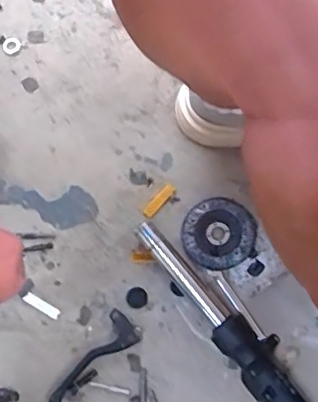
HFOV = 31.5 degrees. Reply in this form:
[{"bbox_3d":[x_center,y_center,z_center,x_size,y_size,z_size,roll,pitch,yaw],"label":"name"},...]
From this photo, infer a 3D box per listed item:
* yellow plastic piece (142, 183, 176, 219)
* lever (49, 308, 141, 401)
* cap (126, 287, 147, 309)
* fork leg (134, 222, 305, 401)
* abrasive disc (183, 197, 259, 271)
[{"bbox_3d":[0.000,0.000,0.700,0.016,0.004,0.049,42,81,8],"label":"yellow plastic piece"},{"bbox_3d":[-0.083,0.182,0.655,0.125,0.016,0.044,-39,81,-8],"label":"lever"},{"bbox_3d":[-0.027,0.116,0.677,0.025,0.004,0.025,0,78,0],"label":"cap"},{"bbox_3d":[0.097,0.164,0.643,0.062,0.049,0.358,-39,81,-8],"label":"fork leg"},{"bbox_3d":[0.072,0.040,0.689,0.088,0.007,0.085,0,78,0],"label":"abrasive disc"}]

